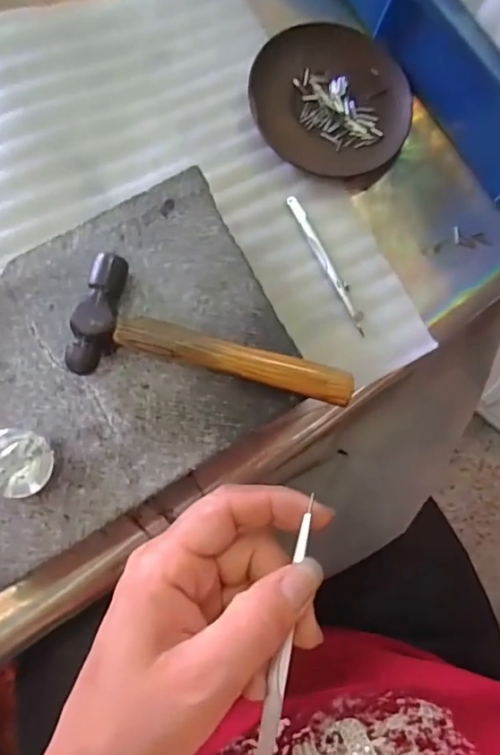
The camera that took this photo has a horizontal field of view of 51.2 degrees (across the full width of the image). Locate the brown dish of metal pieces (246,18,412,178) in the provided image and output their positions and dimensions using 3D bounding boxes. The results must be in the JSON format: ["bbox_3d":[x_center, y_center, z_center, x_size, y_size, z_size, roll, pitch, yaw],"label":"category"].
[{"bbox_3d":[0.058,-0.201,0.376,0.113,0.017,0.107,1,82,-6],"label":"brown dish of metal pieces"}]

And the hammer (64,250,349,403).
[{"bbox_3d":[-0.017,-0.025,0.286,0.151,0.022,0.061,7,82,-5],"label":"hammer"}]

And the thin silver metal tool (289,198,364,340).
[{"bbox_3d":[0.055,-0.079,0.367,0.009,0.004,0.108,-28,86,-9],"label":"thin silver metal tool"}]

